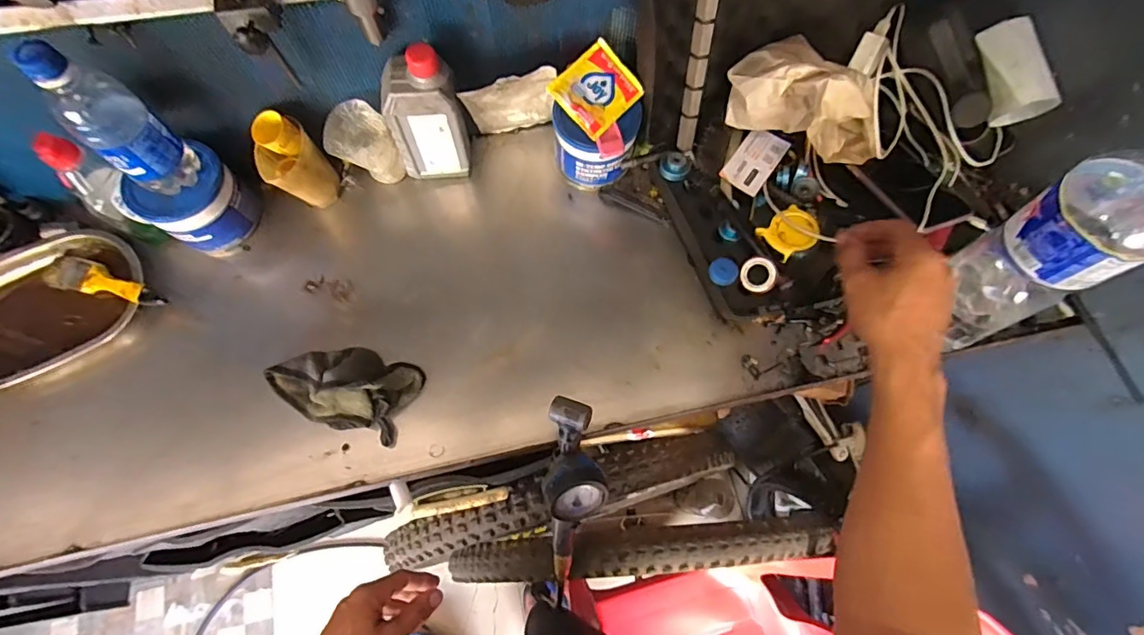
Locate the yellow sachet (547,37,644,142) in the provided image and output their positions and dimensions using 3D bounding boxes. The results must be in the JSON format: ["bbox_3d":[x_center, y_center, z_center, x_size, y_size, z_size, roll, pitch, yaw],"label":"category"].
[{"bbox_3d":[0.030,-0.263,0.587,0.078,0.006,0.093,44,76,-8],"label":"yellow sachet"}]

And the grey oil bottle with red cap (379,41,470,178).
[{"bbox_3d":[-0.170,-0.227,0.604,0.087,0.200,0.050,-8,71,-3],"label":"grey oil bottle with red cap"}]

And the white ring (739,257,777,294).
[{"bbox_3d":[0.206,-0.047,0.564,0.039,0.004,0.039,-1,88,33],"label":"white ring"}]

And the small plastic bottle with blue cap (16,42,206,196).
[{"bbox_3d":[-0.432,-0.182,0.483,0.053,0.164,0.062,35,75,11],"label":"small plastic bottle with blue cap"}]

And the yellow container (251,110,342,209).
[{"bbox_3d":[-0.335,-0.184,0.614,0.069,0.106,0.064,-40,76,-12],"label":"yellow container"}]

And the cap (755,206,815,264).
[{"bbox_3d":[0.244,-0.094,0.566,0.056,0.014,0.050,-33,74,-10],"label":"cap"}]

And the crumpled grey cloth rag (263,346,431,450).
[{"bbox_3d":[-0.261,0.072,0.566,0.171,0.045,0.093,19,72,6],"label":"crumpled grey cloth rag"}]

